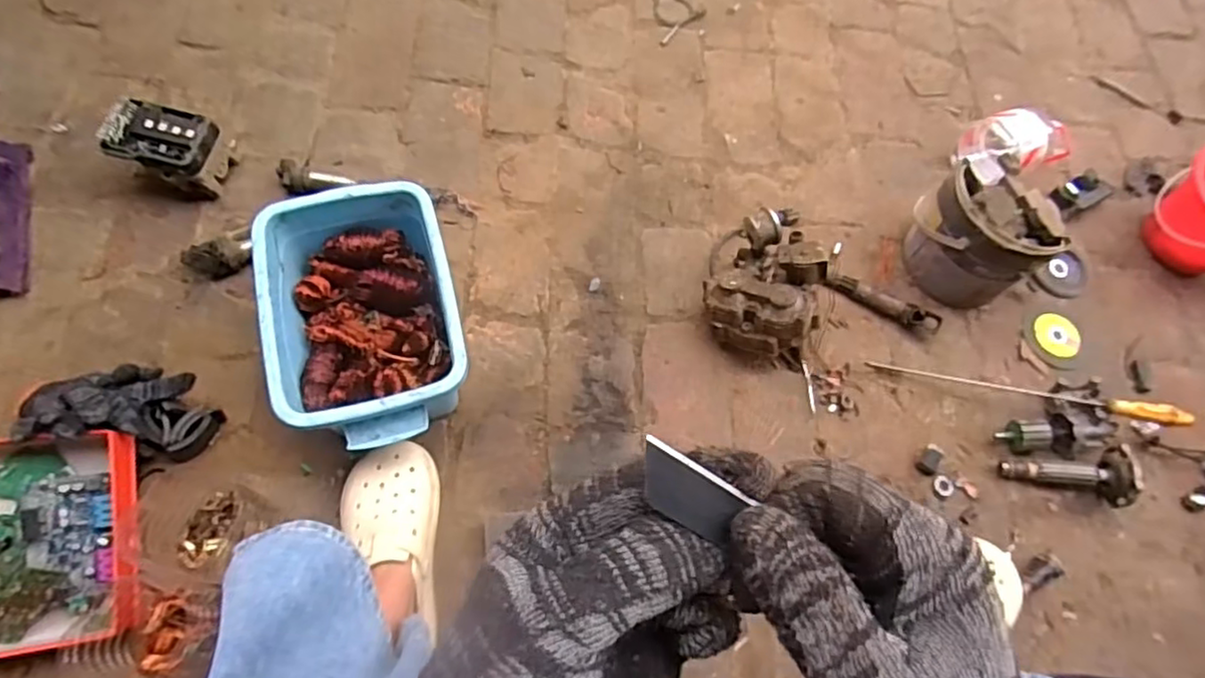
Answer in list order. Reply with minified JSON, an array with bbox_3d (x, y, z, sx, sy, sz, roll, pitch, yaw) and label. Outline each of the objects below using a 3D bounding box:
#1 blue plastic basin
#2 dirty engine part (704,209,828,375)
[{"bbox_3d":[-0.268,-0.014,0.762,0.197,0.138,0.283,-13,69,-10],"label":"blue plastic basin"},{"bbox_3d":[0.213,-0.070,0.855,0.145,0.129,0.169,18,69,2],"label":"dirty engine part"}]

